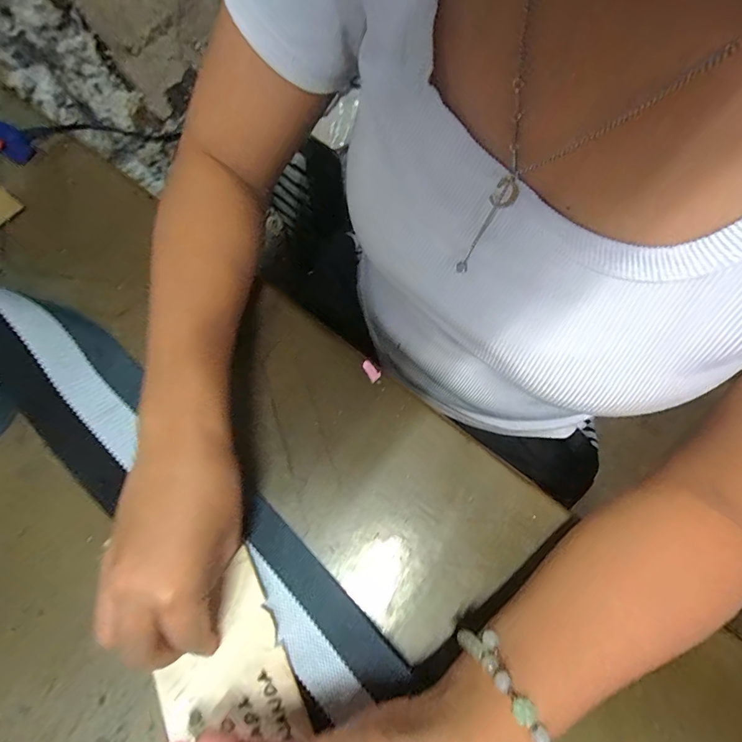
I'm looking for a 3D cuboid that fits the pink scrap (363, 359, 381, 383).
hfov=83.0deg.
[{"bbox_3d":[-0.001,0.000,0.313,0.010,0.004,0.016,-47,74,9],"label":"pink scrap"}]

